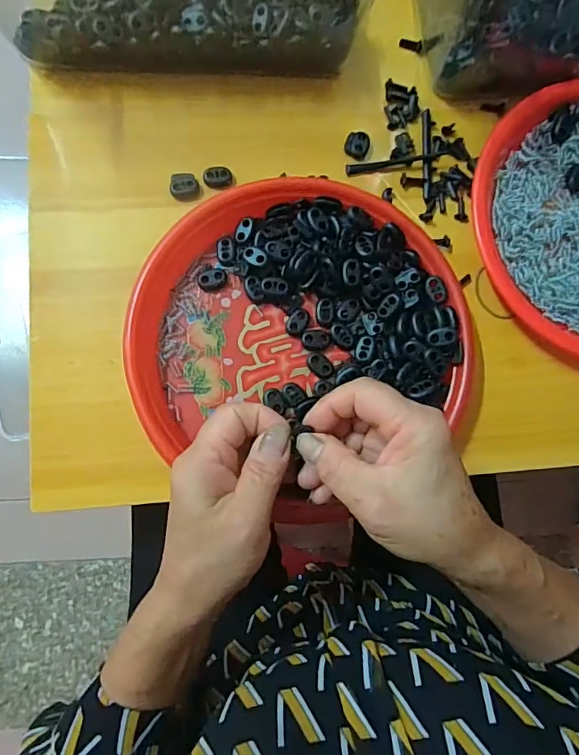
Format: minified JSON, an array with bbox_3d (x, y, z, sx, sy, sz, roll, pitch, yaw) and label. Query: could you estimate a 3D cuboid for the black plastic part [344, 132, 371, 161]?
[{"bbox_3d":[0.054,-0.183,0.381,0.019,0.006,0.022,20,80,-1],"label":"black plastic part"}]

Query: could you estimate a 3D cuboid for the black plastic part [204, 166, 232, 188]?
[{"bbox_3d":[-0.054,-0.152,0.368,0.021,0.007,0.014,-9,82,-6],"label":"black plastic part"}]

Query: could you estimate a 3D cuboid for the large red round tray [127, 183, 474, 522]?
[{"bbox_3d":[0.006,-0.029,0.347,0.229,0.030,0.218,1,81,-5],"label":"large red round tray"}]

